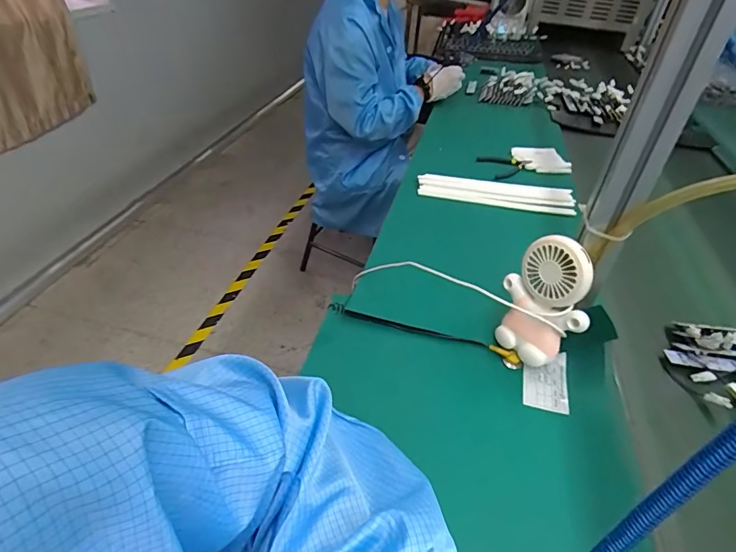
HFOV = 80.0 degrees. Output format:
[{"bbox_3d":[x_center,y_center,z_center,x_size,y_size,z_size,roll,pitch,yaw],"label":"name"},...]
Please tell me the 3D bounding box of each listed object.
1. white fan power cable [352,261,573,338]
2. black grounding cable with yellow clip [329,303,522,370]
[{"bbox_3d":[0.101,0.016,0.576,0.297,0.058,0.021,12,23,36],"label":"white fan power cable"},{"bbox_3d":[0.066,0.072,0.569,0.253,0.022,0.020,17,41,14],"label":"black grounding cable with yellow clip"}]

